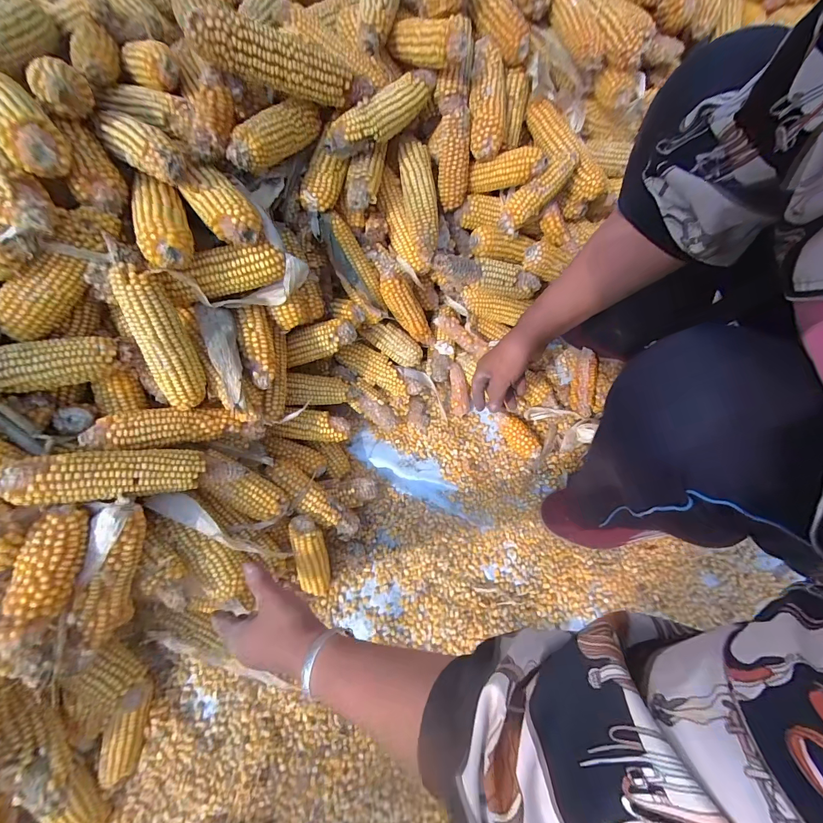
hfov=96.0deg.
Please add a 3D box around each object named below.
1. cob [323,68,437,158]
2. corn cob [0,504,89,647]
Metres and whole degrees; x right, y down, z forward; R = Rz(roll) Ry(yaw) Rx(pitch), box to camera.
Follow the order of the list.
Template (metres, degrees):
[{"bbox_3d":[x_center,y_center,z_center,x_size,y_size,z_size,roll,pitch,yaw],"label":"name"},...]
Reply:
[{"bbox_3d":[-0.042,-0.393,0.488,0.179,0.037,0.041,-43,76,-13],"label":"cob"},{"bbox_3d":[-0.315,0.135,0.321,0.037,0.035,0.103,-7,71,-2],"label":"corn cob"}]

